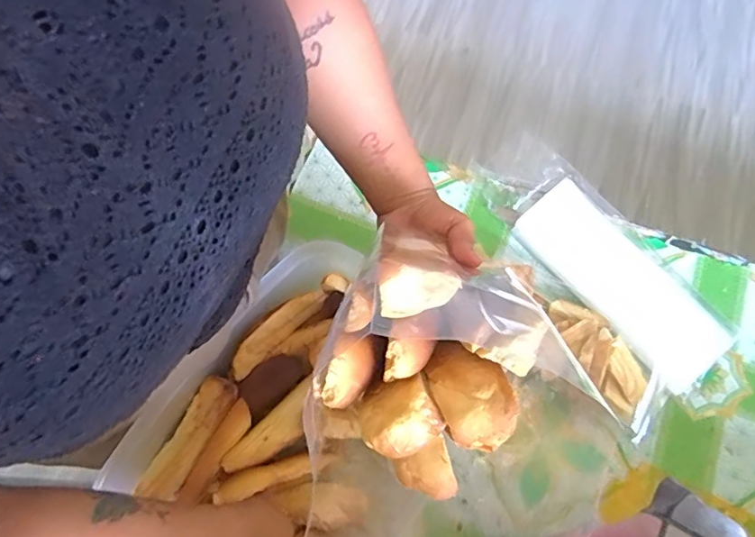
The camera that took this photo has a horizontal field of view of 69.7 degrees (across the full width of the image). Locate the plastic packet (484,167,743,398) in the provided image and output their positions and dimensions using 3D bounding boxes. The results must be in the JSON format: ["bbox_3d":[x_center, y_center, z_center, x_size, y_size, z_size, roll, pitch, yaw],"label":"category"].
[{"bbox_3d":[0.280,-0.001,0.666,0.119,0.045,0.317,-38,74,-13],"label":"plastic packet"}]

